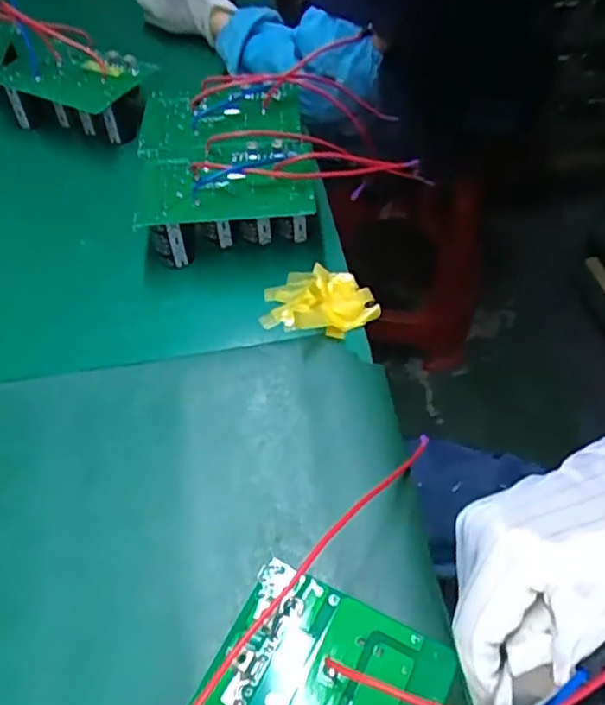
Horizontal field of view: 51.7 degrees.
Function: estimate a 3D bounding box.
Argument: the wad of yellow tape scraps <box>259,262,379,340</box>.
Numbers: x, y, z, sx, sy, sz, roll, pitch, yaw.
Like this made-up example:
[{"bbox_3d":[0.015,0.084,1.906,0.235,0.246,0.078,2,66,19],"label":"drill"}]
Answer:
[{"bbox_3d":[0.015,-0.044,0.529,0.096,0.025,0.069,4,51,5],"label":"wad of yellow tape scraps"}]

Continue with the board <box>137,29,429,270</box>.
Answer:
[{"bbox_3d":[-0.026,-0.191,0.620,0.255,0.078,0.222,-5,51,-2],"label":"board"}]

